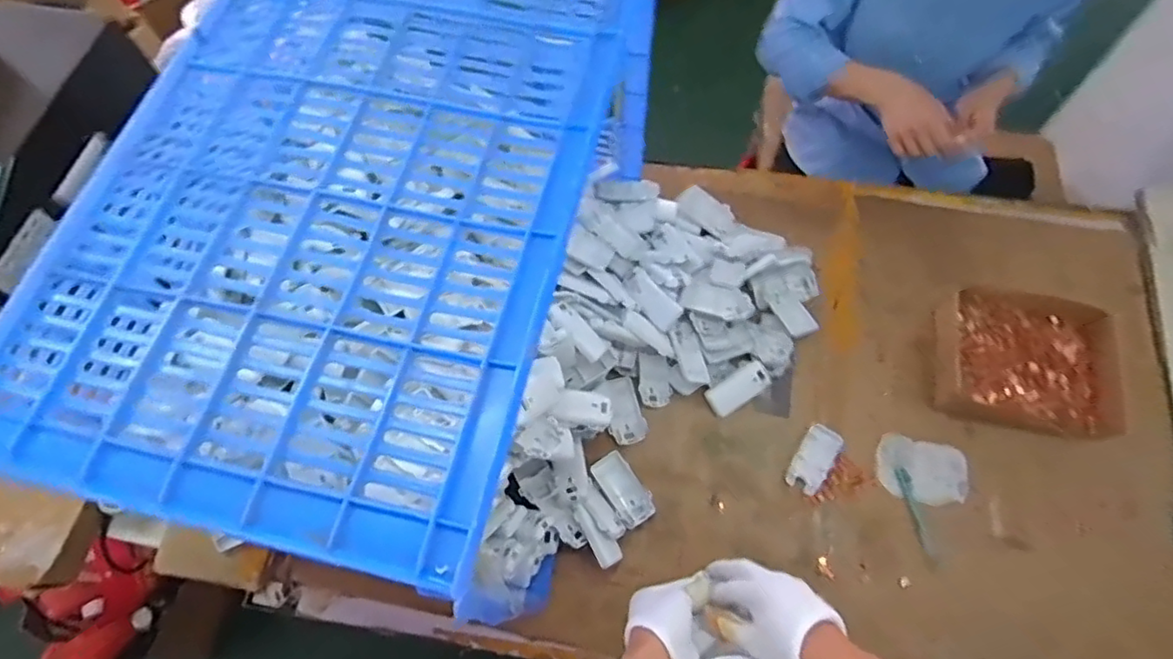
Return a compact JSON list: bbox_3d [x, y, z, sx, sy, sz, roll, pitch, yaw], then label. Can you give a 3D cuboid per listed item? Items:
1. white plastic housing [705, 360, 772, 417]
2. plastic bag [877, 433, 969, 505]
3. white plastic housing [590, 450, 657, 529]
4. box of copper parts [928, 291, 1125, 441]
[{"bbox_3d":[0.216,0.082,0.872,0.096,0.014,0.044,-29,68,-11],"label":"white plastic housing"},{"bbox_3d":[0.449,0.188,0.827,0.113,0.013,0.080,12,67,8],"label":"plastic bag"},{"bbox_3d":[0.049,0.212,0.828,0.048,0.018,0.098,-31,68,-11],"label":"white plastic housing"},{"bbox_3d":[0.607,0.041,0.860,0.223,0.052,0.191,13,67,8],"label":"box of copper parts"}]

